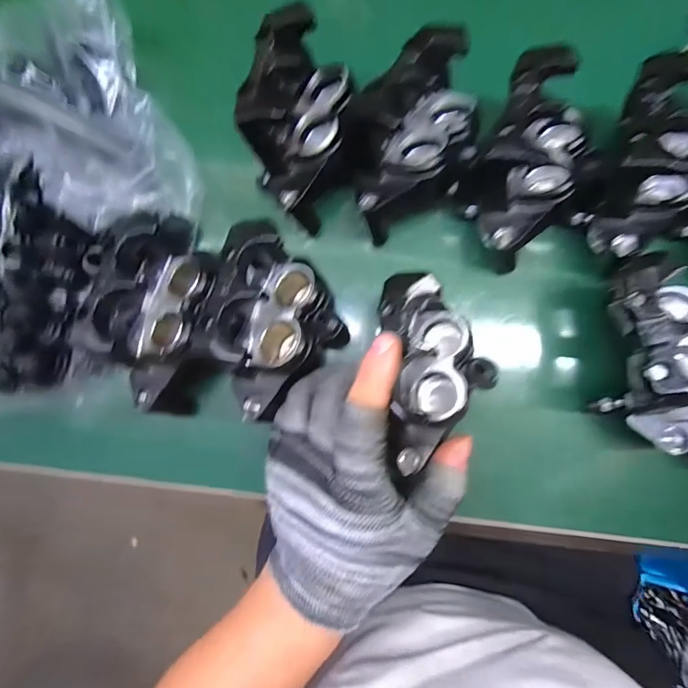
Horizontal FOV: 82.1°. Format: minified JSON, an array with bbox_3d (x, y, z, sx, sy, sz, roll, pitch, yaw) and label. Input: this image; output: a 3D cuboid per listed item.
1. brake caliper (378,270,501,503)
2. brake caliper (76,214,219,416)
[{"bbox_3d":[0.053,0.018,0.227,0.060,0.044,0.111,-8,86,1],"label":"brake caliper"},{"bbox_3d":[-0.102,-0.019,0.233,0.059,0.059,0.122,9,87,2],"label":"brake caliper"}]

